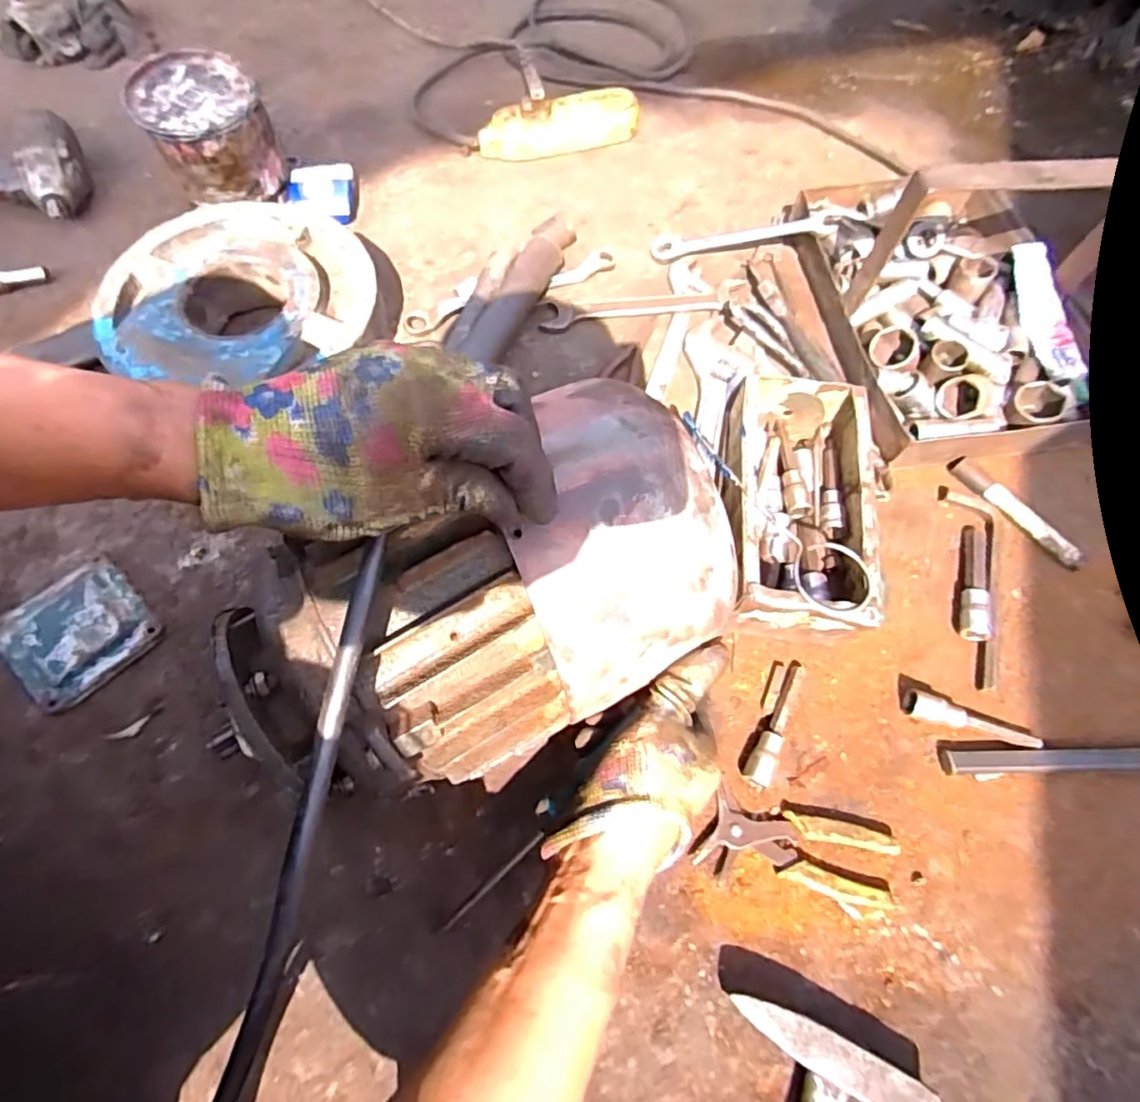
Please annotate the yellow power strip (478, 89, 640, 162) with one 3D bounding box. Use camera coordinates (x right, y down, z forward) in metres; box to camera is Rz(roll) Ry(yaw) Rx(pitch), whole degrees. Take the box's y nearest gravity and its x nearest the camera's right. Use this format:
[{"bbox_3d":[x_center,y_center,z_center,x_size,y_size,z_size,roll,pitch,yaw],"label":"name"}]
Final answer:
[{"bbox_3d":[-0.012,-0.500,0.748,0.190,0.040,0.058,-15,67,-8],"label":"yellow power strip"}]

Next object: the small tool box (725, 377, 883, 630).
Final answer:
[{"bbox_3d":[0.181,-0.034,0.527,0.111,0.083,0.211,7,66,1],"label":"small tool box"}]

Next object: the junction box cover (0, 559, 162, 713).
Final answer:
[{"bbox_3d":[-0.392,0.064,0.504,0.094,0.018,0.097,42,72,16],"label":"junction box cover"}]

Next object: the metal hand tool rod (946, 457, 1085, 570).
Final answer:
[{"bbox_3d":[0.395,-0.035,0.563,0.020,0.013,0.130,-38,72,-15],"label":"metal hand tool rod"}]

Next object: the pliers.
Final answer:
[{"bbox_3d":[0.163,0.216,0.455,0.135,0.015,0.059,17,67,6],"label":"pliers"}]

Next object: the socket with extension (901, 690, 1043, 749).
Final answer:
[{"bbox_3d":[0.307,0.129,0.487,0.099,0.019,0.021,14,67,5],"label":"socket with extension"}]

